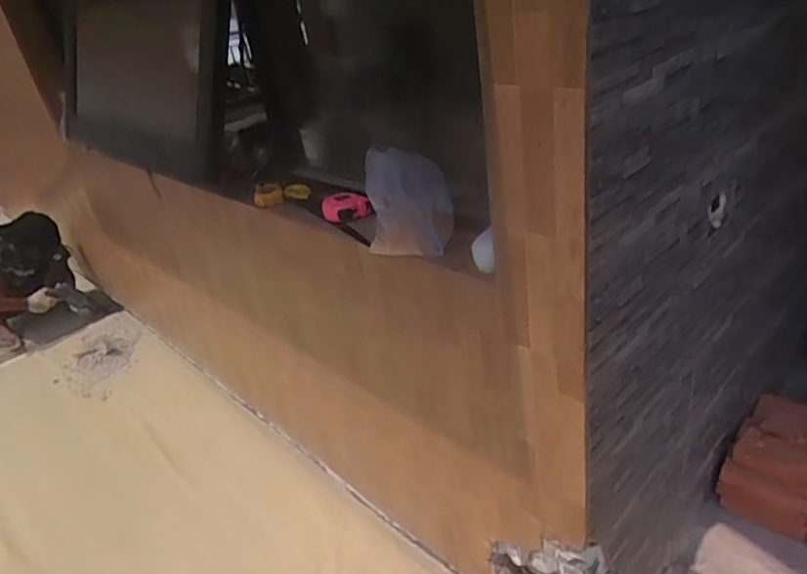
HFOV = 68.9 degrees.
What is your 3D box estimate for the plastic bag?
[{"bbox_3d":[0.010,-0.153,1.050,0.150,0.164,0.155,-8,29,3],"label":"plastic bag"}]

